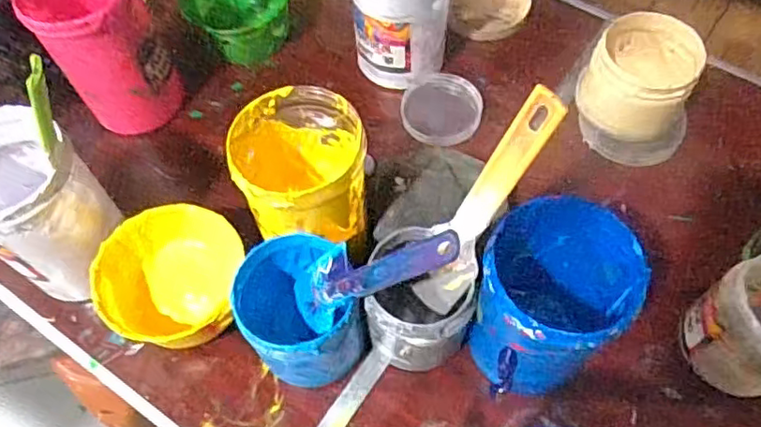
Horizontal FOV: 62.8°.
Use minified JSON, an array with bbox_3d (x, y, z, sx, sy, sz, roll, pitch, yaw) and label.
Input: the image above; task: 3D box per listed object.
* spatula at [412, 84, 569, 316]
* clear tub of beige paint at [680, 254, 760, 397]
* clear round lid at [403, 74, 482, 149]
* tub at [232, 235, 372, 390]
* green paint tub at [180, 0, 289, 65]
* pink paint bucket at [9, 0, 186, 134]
[{"bbox_3d":[0.062,0.003,0.405,0.009,0.202,0.039,-25,60,-36],"label":"spatula"},{"bbox_3d":[0.280,0.083,0.457,0.083,0.081,0.078,-2,62,3],"label":"clear tub of beige paint"},{"bbox_3d":[0.063,-0.103,0.620,0.080,0.018,0.079,-2,62,3],"label":"clear round lid"},{"bbox_3d":[-0.059,0.074,0.465,0.083,0.085,0.089,-2,62,3],"label":"tub"},{"bbox_3d":[-0.147,-0.223,0.668,0.102,0.070,0.097,-2,62,3],"label":"green paint tub"},{"bbox_3d":[-0.255,-0.158,0.576,0.093,0.140,0.105,-32,64,-13],"label":"pink paint bucket"}]

